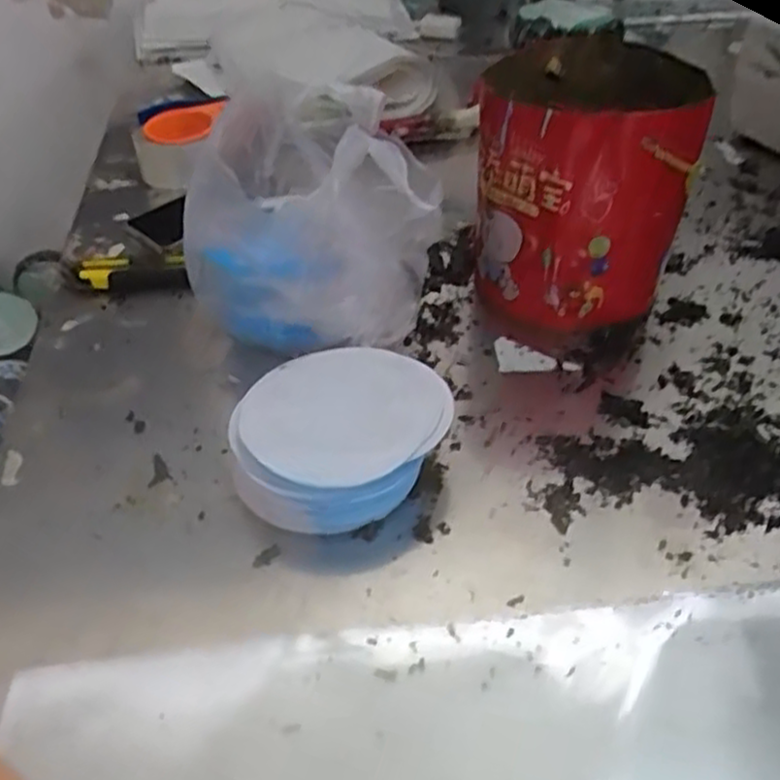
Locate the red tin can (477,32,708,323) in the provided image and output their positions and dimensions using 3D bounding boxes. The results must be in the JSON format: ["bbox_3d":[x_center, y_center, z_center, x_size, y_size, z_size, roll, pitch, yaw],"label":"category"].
[{"bbox_3d":[0.153,-0.160,0.632,0.157,0.193,0.177,8,40,10],"label":"red tin can"}]

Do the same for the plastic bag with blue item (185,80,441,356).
[{"bbox_3d":[-0.067,-0.132,0.611,0.176,0.183,0.185,-8,40,-9],"label":"plastic bag with blue item"}]

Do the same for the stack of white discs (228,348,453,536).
[{"bbox_3d":[-0.033,0.028,0.521,0.133,0.055,0.142,18,43,21],"label":"stack of white discs"}]

